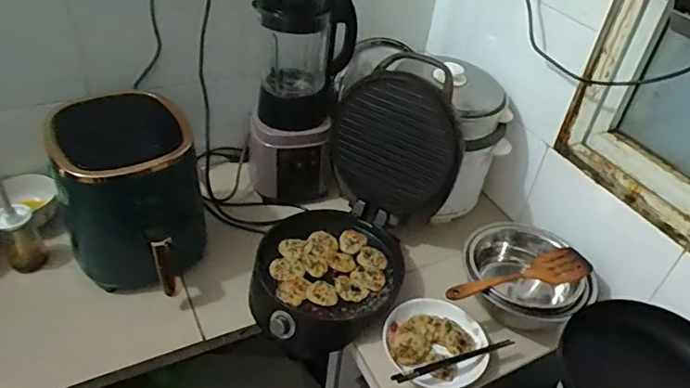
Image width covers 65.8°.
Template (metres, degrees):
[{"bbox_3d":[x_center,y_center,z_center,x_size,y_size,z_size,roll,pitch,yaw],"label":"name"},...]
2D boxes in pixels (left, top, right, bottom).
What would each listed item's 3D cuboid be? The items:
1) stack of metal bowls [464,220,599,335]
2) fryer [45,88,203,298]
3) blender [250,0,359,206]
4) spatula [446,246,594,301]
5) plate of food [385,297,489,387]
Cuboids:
[{"bbox_3d":[0.350,0.177,1.040,0.237,0.127,0.212,14,41,11],"label":"stack of metal bowls"},{"bbox_3d":[-0.395,-0.011,1.005,0.274,0.290,0.365,-16,44,-23],"label":"fryer"},{"bbox_3d":[-0.104,-0.248,1.195,0.215,0.465,0.259,7,40,2],"label":"blender"},{"bbox_3d":[0.325,0.146,1.000,0.293,0.038,0.072,-6,41,-14],"label":"spatula"},{"bbox_3d":[0.166,0.264,0.959,0.169,0.032,0.176,3,40,-3],"label":"plate of food"}]

